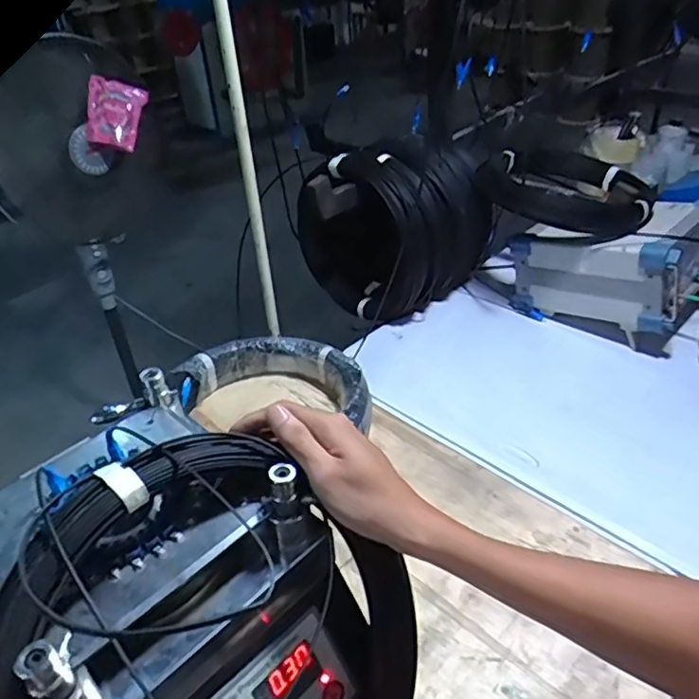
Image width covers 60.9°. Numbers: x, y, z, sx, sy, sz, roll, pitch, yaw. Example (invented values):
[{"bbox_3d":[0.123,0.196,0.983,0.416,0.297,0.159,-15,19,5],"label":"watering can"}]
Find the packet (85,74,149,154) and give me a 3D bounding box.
[{"bbox_3d":[-0.495,-0.496,1.249,0.111,0.131,0.031,15,7,-10],"label":"packet"}]

